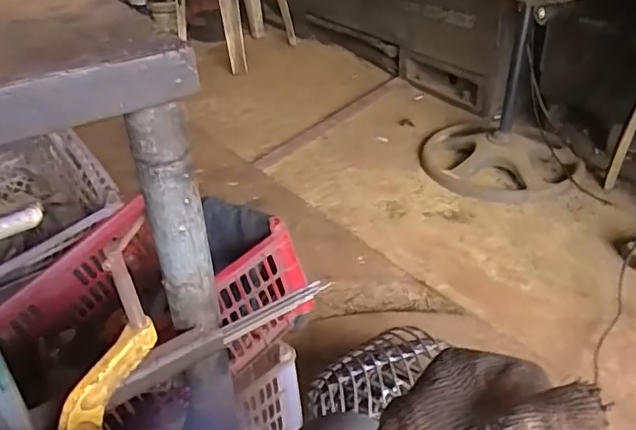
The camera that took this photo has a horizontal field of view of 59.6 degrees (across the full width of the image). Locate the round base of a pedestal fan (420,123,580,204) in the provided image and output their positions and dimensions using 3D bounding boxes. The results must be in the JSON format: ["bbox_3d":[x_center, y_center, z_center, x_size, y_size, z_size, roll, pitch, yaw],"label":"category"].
[{"bbox_3d":[0.555,-0.186,1.730,0.472,0.081,0.401,11,38,20],"label":"round base of a pedestal fan"}]

